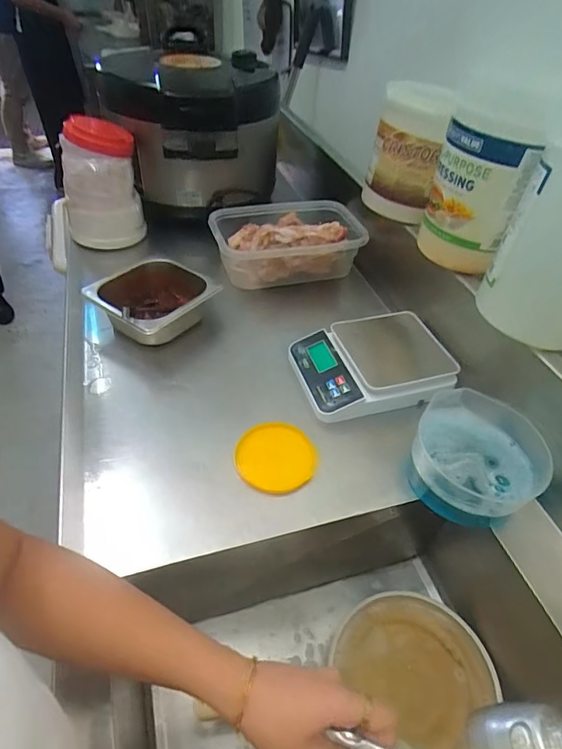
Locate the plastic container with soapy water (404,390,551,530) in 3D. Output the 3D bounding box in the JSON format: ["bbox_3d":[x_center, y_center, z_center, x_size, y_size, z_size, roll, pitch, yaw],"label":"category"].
[{"bbox_3d":[0.249,0.097,0.570,0.155,0.058,0.180,22,47,15],"label":"plastic container with soapy water"}]

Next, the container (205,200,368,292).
[{"bbox_3d":[0.009,-0.259,0.898,0.279,0.095,0.176,-11,47,-15],"label":"container"}]

